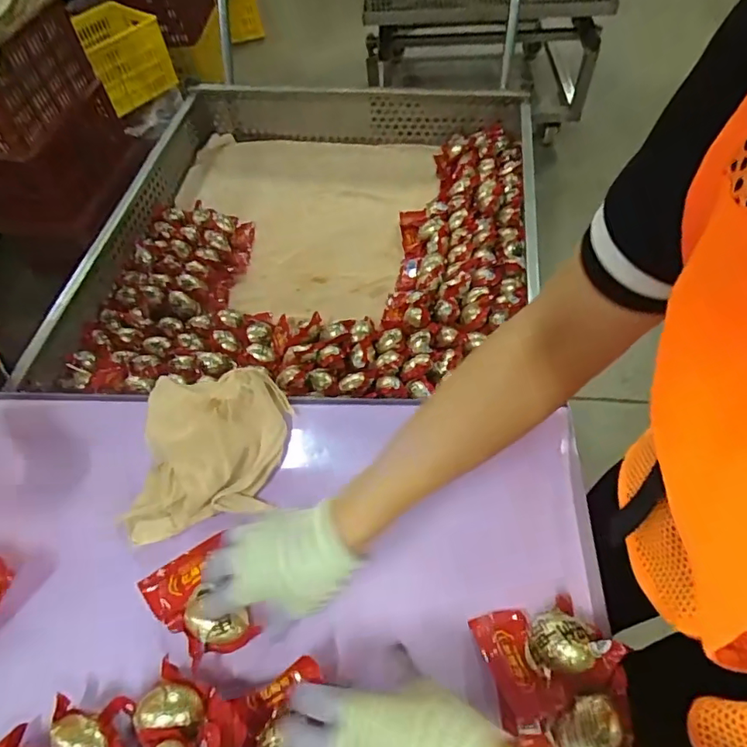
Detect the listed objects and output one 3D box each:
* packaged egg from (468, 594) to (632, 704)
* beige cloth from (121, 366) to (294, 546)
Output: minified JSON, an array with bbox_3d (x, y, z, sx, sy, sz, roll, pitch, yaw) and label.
[{"bbox_3d":[0.153,0.240,0.455,0.107,0.047,0.077,-13,56,-4],"label":"packaged egg"},{"bbox_3d":[-0.183,0.079,0.570,0.178,0.077,0.175,-5,56,1],"label":"beige cloth"}]

